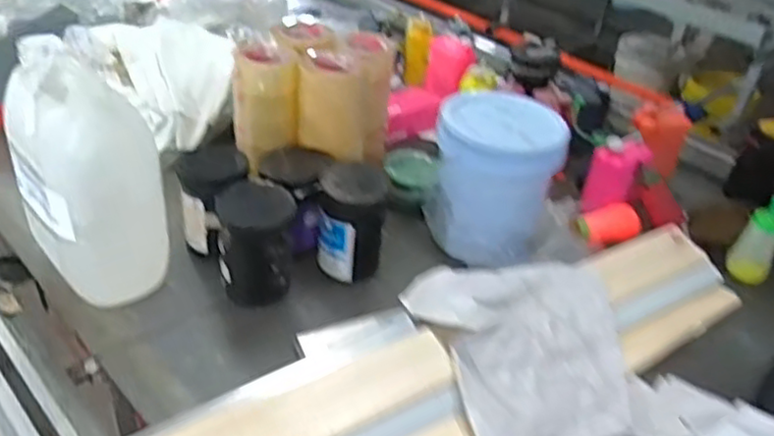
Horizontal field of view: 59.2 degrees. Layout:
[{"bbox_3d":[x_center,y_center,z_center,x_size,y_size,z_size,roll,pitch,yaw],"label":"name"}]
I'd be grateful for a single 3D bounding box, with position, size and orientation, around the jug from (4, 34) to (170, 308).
[{"bbox_3d":[-0.406,-0.053,0.931,0.140,0.328,0.201,-24,46,-36],"label":"jug"}]

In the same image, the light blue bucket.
[{"bbox_3d":[0.174,-0.062,1.125,0.190,0.223,0.184,15,36,11],"label":"light blue bucket"}]

